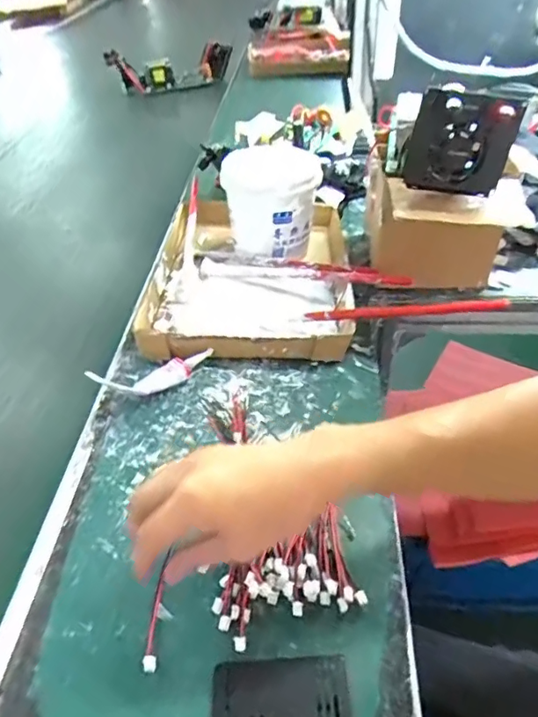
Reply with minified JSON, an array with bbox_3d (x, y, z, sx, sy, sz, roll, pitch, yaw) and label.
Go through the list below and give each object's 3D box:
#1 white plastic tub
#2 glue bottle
[{"bbox_3d":[0.010,-0.208,0.695,0.111,0.129,0.111,-2,43,2],"label":"white plastic tub"},{"bbox_3d":[-0.113,0.017,0.528,0.124,0.031,0.033,-21,45,-19],"label":"glue bottle"}]

